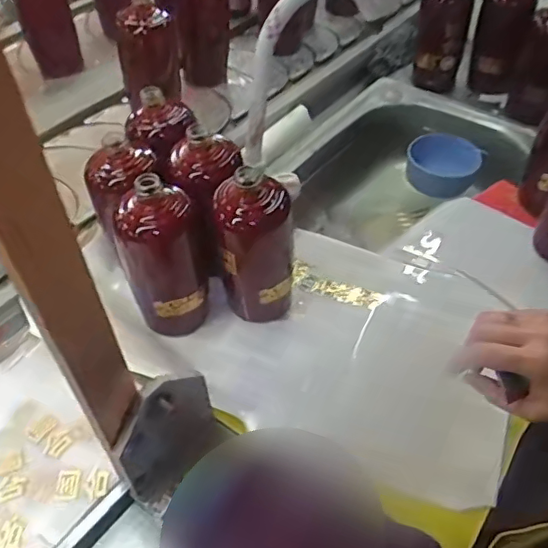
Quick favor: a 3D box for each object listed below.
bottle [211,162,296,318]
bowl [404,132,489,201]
[{"bbox_3d":[-0.019,-0.032,0.608,0.079,0.185,0.084,1,49,1],"label":"bottle"},{"bbox_3d":[0.281,-0.181,0.950,0.118,0.063,0.129,20,52,16],"label":"bowl"}]

